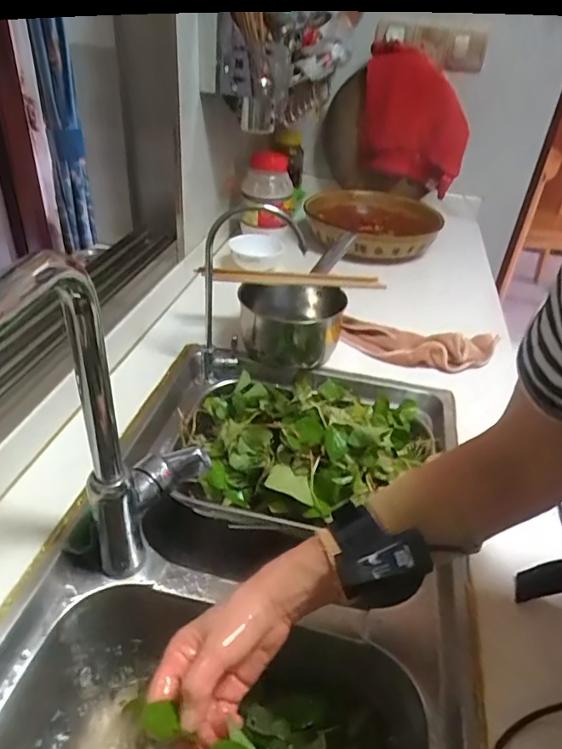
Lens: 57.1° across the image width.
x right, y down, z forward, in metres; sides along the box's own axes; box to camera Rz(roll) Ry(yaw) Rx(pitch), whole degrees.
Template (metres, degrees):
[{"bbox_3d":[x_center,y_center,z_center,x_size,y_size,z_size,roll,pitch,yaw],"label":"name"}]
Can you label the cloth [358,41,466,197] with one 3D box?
[{"bbox_3d":[0.307,-0.583,1.179,0.242,0.265,0.146,12,36,10],"label":"cloth"}]

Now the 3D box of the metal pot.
[{"bbox_3d":[0.021,-0.081,0.788,0.142,0.085,0.138,-14,40,-25],"label":"metal pot"}]

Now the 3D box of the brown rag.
[{"bbox_3d":[0.220,-0.053,0.821,0.244,0.045,0.099,10,36,7],"label":"brown rag"}]

